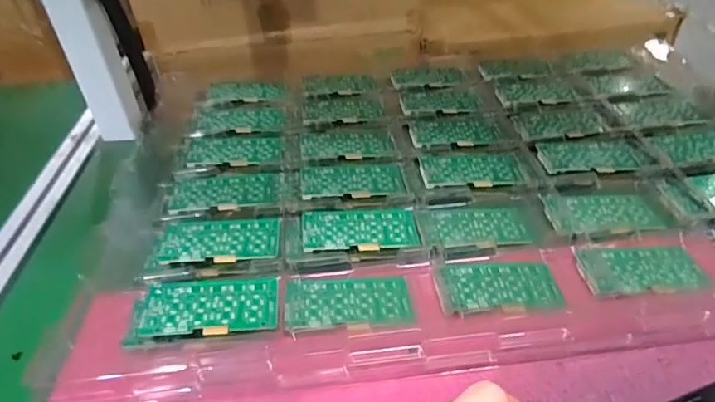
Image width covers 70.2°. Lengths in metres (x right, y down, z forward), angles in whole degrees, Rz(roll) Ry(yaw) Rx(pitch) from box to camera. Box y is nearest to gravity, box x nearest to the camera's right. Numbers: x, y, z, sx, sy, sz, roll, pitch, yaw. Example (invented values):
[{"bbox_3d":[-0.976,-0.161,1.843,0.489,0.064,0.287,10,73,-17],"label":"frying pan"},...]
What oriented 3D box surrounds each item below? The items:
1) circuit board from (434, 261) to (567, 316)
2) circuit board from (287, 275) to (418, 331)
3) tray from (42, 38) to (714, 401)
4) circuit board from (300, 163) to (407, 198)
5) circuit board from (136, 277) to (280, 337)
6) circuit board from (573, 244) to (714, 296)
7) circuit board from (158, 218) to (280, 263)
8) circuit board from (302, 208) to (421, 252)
[{"bbox_3d":[0.109,0.064,0.392,0.093,0.010,0.048,-8,40,-2],"label":"circuit board"},{"bbox_3d":[-0.007,0.077,0.385,0.093,0.004,0.050,0,37,-6],"label":"circuit board"},{"bbox_3d":[0.123,-0.050,0.511,0.690,0.026,0.451,-7,40,-1],"label":"tray"},{"bbox_3d":[-0.005,-0.021,0.494,0.097,0.004,0.049,-1,39,-5],"label":"circuit board"},{"bbox_3d":[-0.107,0.076,0.373,0.095,0.012,0.048,-7,40,-1],"label":"circuit board"},{"bbox_3d":[0.225,0.050,0.398,0.095,0.007,0.055,-3,41,3],"label":"circuit board"},{"bbox_3d":[-0.116,0.031,0.431,0.095,0.007,0.049,-6,40,0],"label":"circuit board"},{"bbox_3d":[0.002,0.023,0.439,0.098,0.004,0.050,0,38,-4],"label":"circuit board"}]

